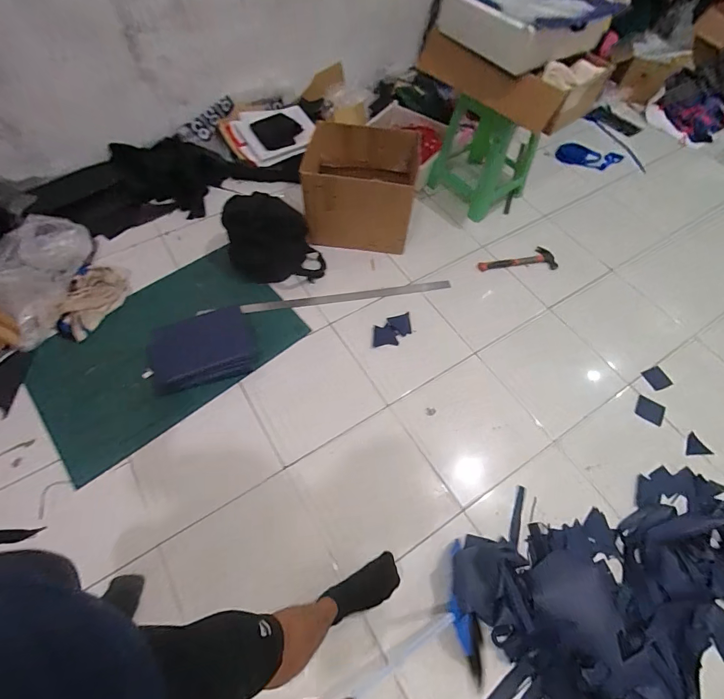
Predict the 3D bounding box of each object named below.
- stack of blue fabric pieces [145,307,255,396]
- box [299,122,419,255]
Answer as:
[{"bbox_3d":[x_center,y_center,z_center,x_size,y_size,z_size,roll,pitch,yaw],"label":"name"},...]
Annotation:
[{"bbox_3d":[-0.592,0.002,1.392,0.366,0.056,0.282,-19,63,-13],"label":"stack of blue fabric pieces"},{"bbox_3d":[-0.008,-0.694,1.627,0.455,0.358,0.427,3,61,-1],"label":"box"}]

